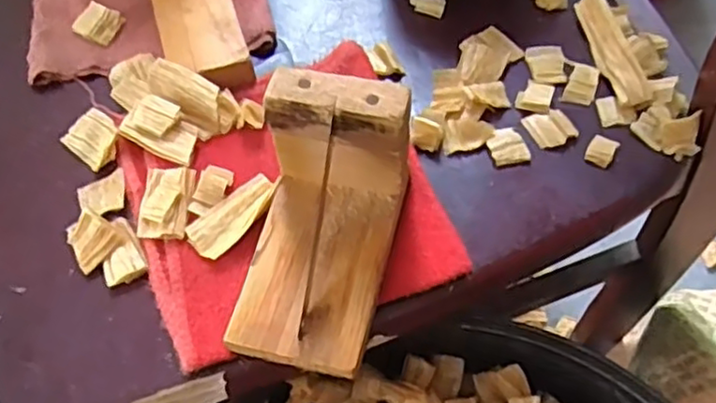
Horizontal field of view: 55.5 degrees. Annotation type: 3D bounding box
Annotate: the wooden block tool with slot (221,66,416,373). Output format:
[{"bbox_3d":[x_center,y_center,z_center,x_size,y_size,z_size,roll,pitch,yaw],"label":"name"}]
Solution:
[{"bbox_3d":[-0.018,0.013,0.300,0.061,0.085,0.107,11,62,10],"label":"wooden block tool with slot"}]

